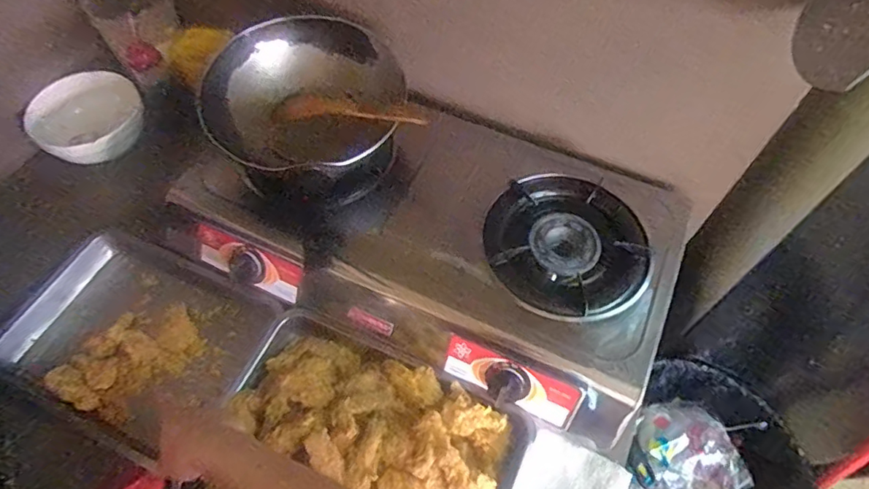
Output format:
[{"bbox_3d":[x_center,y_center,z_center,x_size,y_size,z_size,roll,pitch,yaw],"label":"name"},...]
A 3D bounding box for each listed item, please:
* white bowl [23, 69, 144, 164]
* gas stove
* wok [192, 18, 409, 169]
[{"bbox_3d":[-0.624,-0.226,0.965,0.183,0.088,0.183,0,56,0],"label":"white bowl"},{"bbox_3d":[-0.019,-0.022,0.798,0.705,0.139,0.369,21,59,13],"label":"gas stove"},{"bbox_3d":[-0.197,-0.224,0.800,0.295,0.096,0.236,10,57,6],"label":"wok"}]

